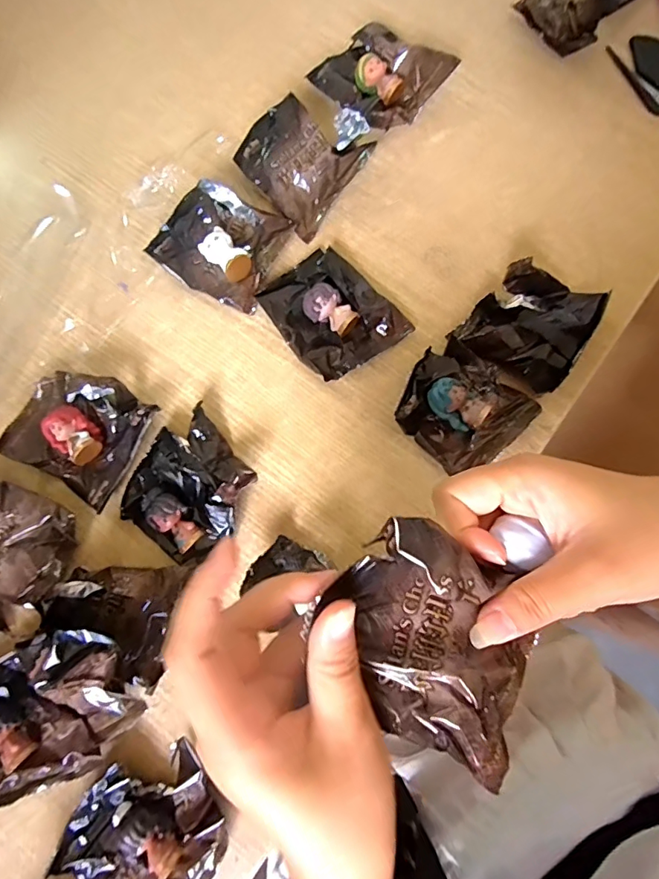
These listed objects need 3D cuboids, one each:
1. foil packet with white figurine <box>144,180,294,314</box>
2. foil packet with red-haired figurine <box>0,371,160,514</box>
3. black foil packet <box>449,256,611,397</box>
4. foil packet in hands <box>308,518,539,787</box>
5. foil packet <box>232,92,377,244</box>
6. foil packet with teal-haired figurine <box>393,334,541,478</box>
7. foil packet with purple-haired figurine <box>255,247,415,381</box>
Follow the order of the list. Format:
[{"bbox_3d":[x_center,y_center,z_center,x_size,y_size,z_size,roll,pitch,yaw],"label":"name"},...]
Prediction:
[{"bbox_3d":[-0.077,-0.145,0.355,0.077,0.028,0.077,30,81,6],"label":"foil packet with white figurine"},{"bbox_3d":[-0.172,-0.008,0.331,0.087,0.028,0.077,29,81,6],"label":"foil packet with red-haired figurine"},{"bbox_3d":[0.137,-0.081,0.335,0.079,0.033,0.080,29,81,6],"label":"black foil packet"},{"bbox_3d":[0.040,0.077,0.189,0.083,0.017,0.072,31,82,6],"label":"foil packet in hands"},{"bbox_3d":[-0.025,-0.209,0.363,0.081,0.035,0.075,36,82,7],"label":"foil packet"},{"bbox_3d":[0.090,-0.022,0.328,0.079,0.029,0.077,43,83,8],"label":"foil packet with teal-haired figurine"},{"bbox_3d":[0.000,-0.091,0.345,0.072,0.025,0.091,-41,81,-6],"label":"foil packet with purple-haired figurine"}]

